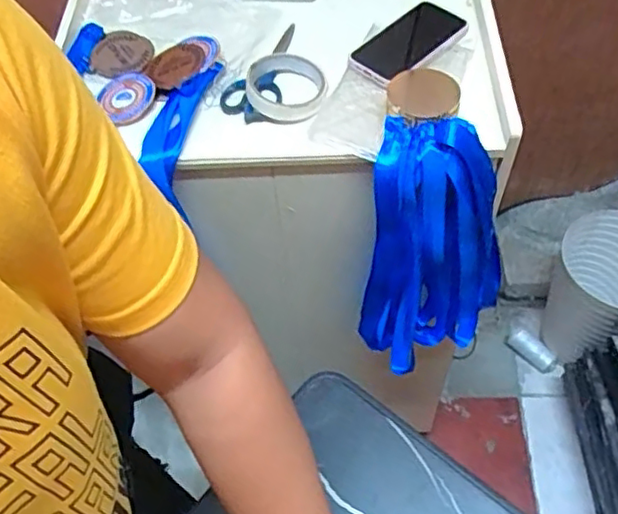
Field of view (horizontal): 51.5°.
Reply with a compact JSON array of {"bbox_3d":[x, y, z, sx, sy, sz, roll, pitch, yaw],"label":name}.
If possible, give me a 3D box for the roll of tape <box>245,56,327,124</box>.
[{"bbox_3d":[-0.024,-0.182,0.683,0.082,0.031,0.085,-2,57,3],"label":"roll of tape"}]

